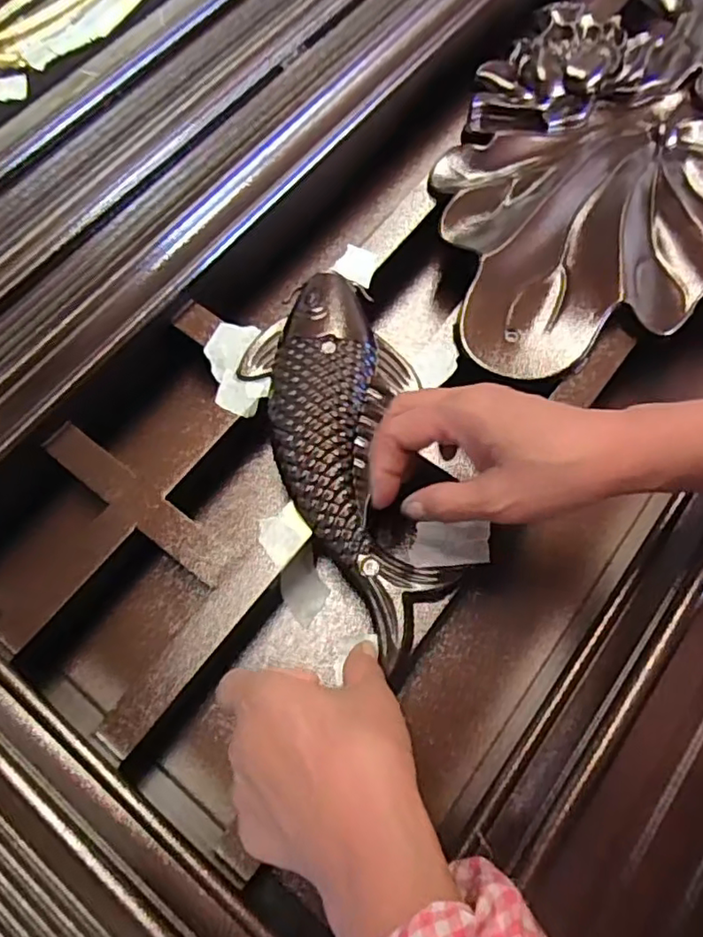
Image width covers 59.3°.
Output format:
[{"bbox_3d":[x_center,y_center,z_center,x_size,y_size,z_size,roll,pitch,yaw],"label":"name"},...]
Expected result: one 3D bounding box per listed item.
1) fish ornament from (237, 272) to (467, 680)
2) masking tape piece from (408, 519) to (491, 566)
[{"bbox_3d":[-0.002,-0.014,0.402,0.098,0.017,0.262,-13,70,-3],"label":"fish ornament"},{"bbox_3d":[0.062,0.048,0.386,0.047,0.008,0.028,5,67,4],"label":"masking tape piece"}]

